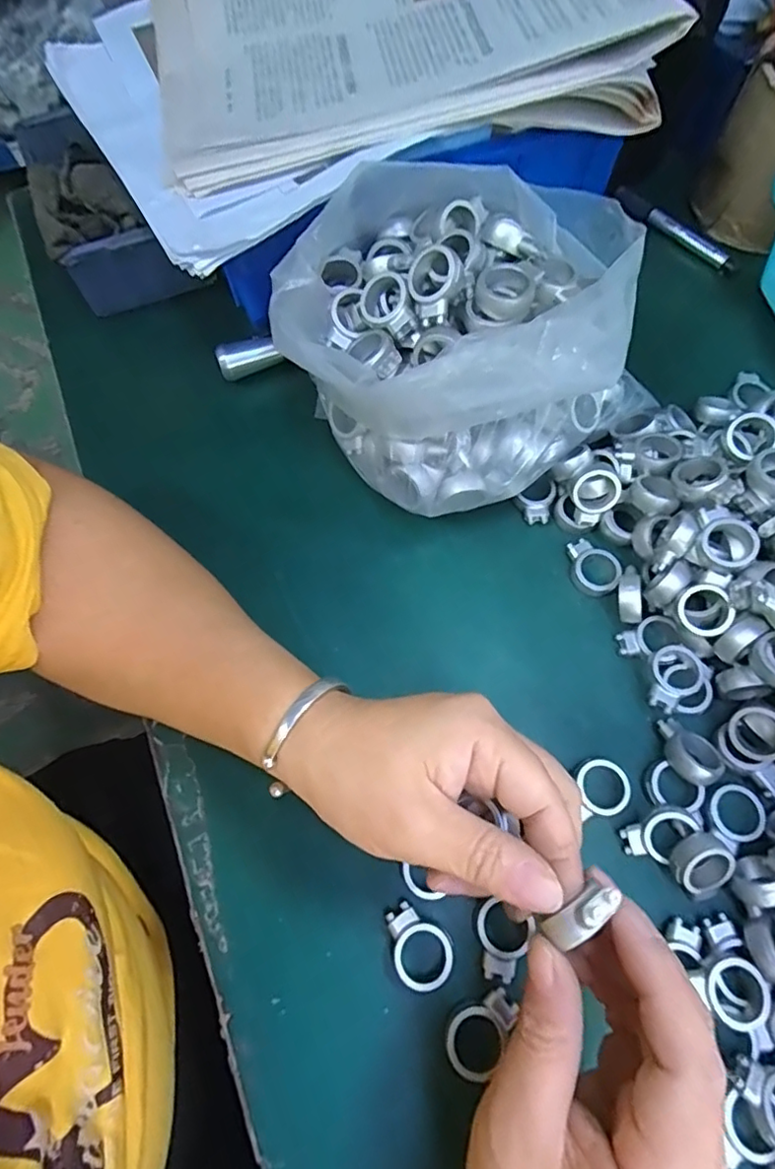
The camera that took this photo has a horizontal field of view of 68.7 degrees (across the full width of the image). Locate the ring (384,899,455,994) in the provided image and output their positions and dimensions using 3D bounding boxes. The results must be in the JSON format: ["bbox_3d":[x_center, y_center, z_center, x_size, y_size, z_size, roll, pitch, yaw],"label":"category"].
[{"bbox_3d":[0.014,0.160,0.251,0.026,0.006,0.034,-25,69,-9],"label":"ring"}]

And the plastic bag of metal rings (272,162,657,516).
[{"bbox_3d":[0.040,-0.128,0.308,0.159,0.119,0.158,-41,72,-14],"label":"plastic bag of metal rings"}]

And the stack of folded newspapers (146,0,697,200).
[{"bbox_3d":[0.001,-0.323,0.322,0.271,0.034,0.184,-8,68,-2],"label":"stack of folded newspapers"}]

